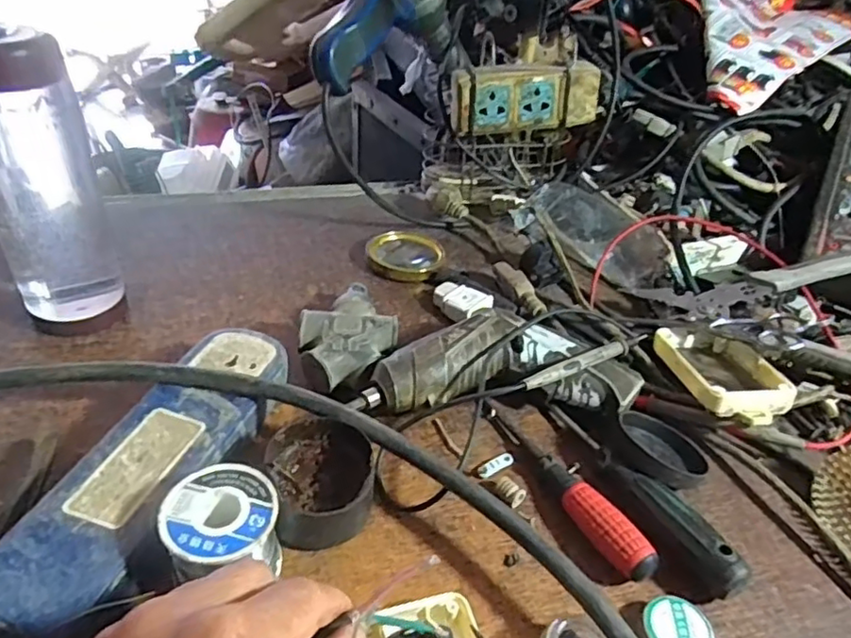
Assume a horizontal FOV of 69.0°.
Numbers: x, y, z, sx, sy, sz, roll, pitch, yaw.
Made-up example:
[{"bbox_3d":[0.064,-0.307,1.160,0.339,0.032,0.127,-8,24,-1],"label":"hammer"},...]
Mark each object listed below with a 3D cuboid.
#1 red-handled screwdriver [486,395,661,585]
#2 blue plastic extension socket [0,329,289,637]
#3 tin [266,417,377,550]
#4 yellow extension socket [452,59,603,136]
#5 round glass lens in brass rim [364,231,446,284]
[{"bbox_3d":[0.079,0.093,0.368,0.022,0.020,0.143,-18,43,-24],"label":"red-handled screwdriver"},{"bbox_3d":[-0.141,0.080,0.338,0.065,0.033,0.197,13,39,12],"label":"blue plastic extension socket"},{"bbox_3d":[-0.057,0.089,0.343,0.055,0.033,0.060,2,38,-2],"label":"tin"},{"bbox_3d":[0.092,-0.205,0.569,0.134,0.054,0.032,-7,39,-13],"label":"yellow extension socket"},{"bbox_3d":[-0.018,-0.057,0.548,0.067,0.018,0.056,0,39,-5],"label":"round glass lens in brass rim"}]

